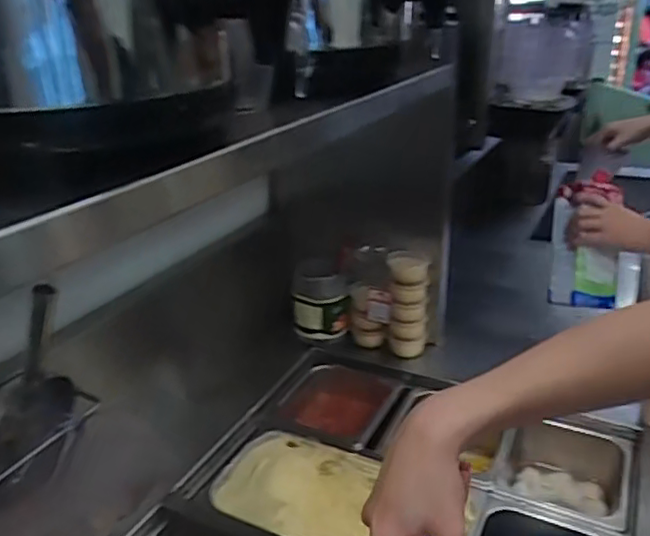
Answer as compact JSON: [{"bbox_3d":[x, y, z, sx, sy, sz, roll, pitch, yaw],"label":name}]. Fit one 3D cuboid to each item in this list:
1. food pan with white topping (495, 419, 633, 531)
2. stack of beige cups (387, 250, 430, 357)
[{"bbox_3d":[0.299,0.291,0.783,0.150,0.088,0.152,7,26,20],"label":"food pan with white topping"},{"bbox_3d":[0.132,0.057,0.972,0.063,0.160,0.052,-1,25,4],"label":"stack of beige cups"}]

